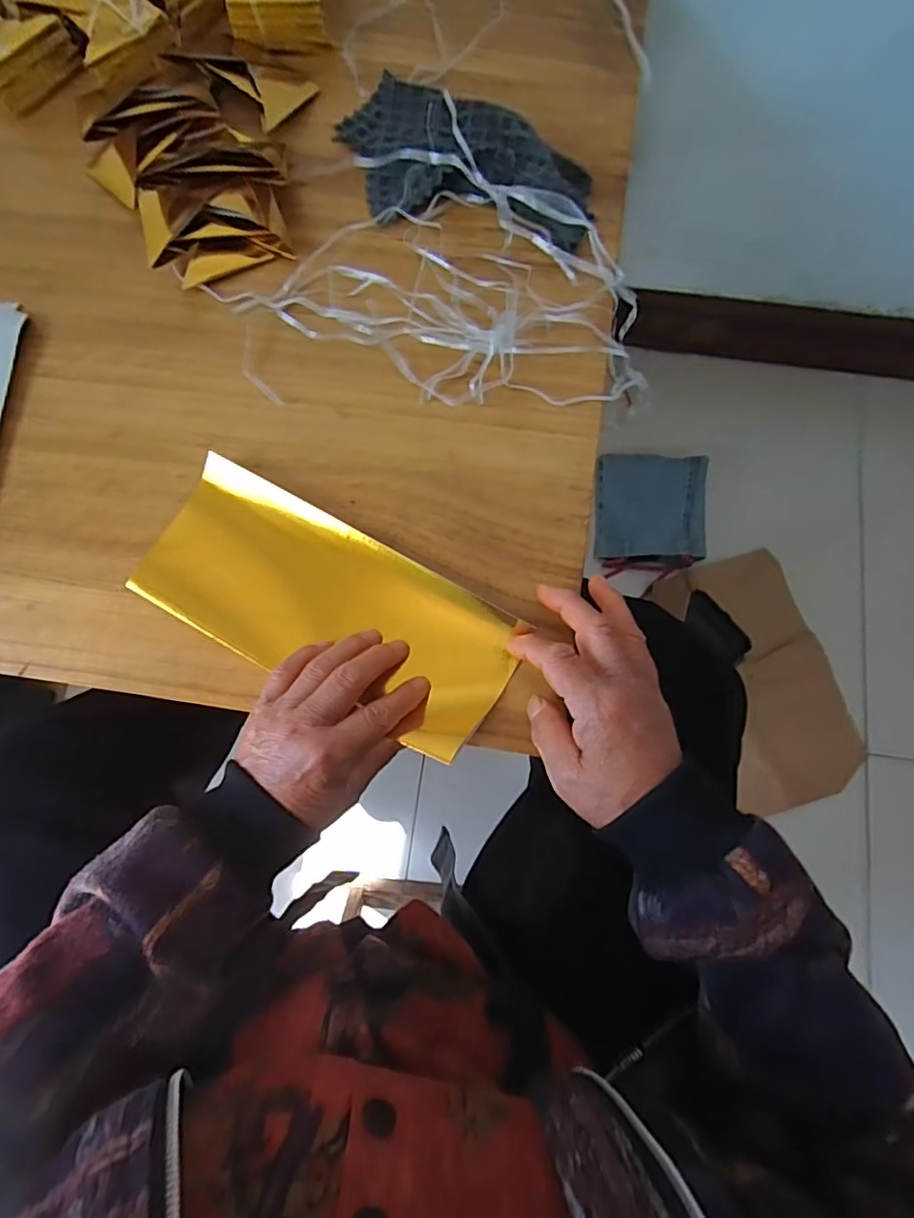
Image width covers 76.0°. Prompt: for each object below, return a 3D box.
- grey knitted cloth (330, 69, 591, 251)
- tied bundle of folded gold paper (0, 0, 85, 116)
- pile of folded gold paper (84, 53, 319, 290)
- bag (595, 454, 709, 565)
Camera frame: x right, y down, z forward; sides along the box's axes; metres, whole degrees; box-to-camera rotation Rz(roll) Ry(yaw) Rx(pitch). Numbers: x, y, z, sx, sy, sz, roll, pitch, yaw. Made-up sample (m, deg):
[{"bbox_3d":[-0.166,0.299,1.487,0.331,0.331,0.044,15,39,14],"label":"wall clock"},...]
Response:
[{"bbox_3d":[0.007,-0.345,0.449,0.210,0.029,0.116,20,79,5],"label":"grey knitted cloth"},{"bbox_3d":[-0.378,-0.468,0.477,0.111,0.037,0.081,42,81,9],"label":"tied bundle of folded gold paper"},{"bbox_3d":[-0.188,-0.355,0.451,0.172,0.036,0.191,-27,79,-5],"label":"pile of folded gold paper"},{"bbox_3d":[0.291,-0.151,0.873,0.157,0.049,0.159,9,78,3],"label":"bag"}]

